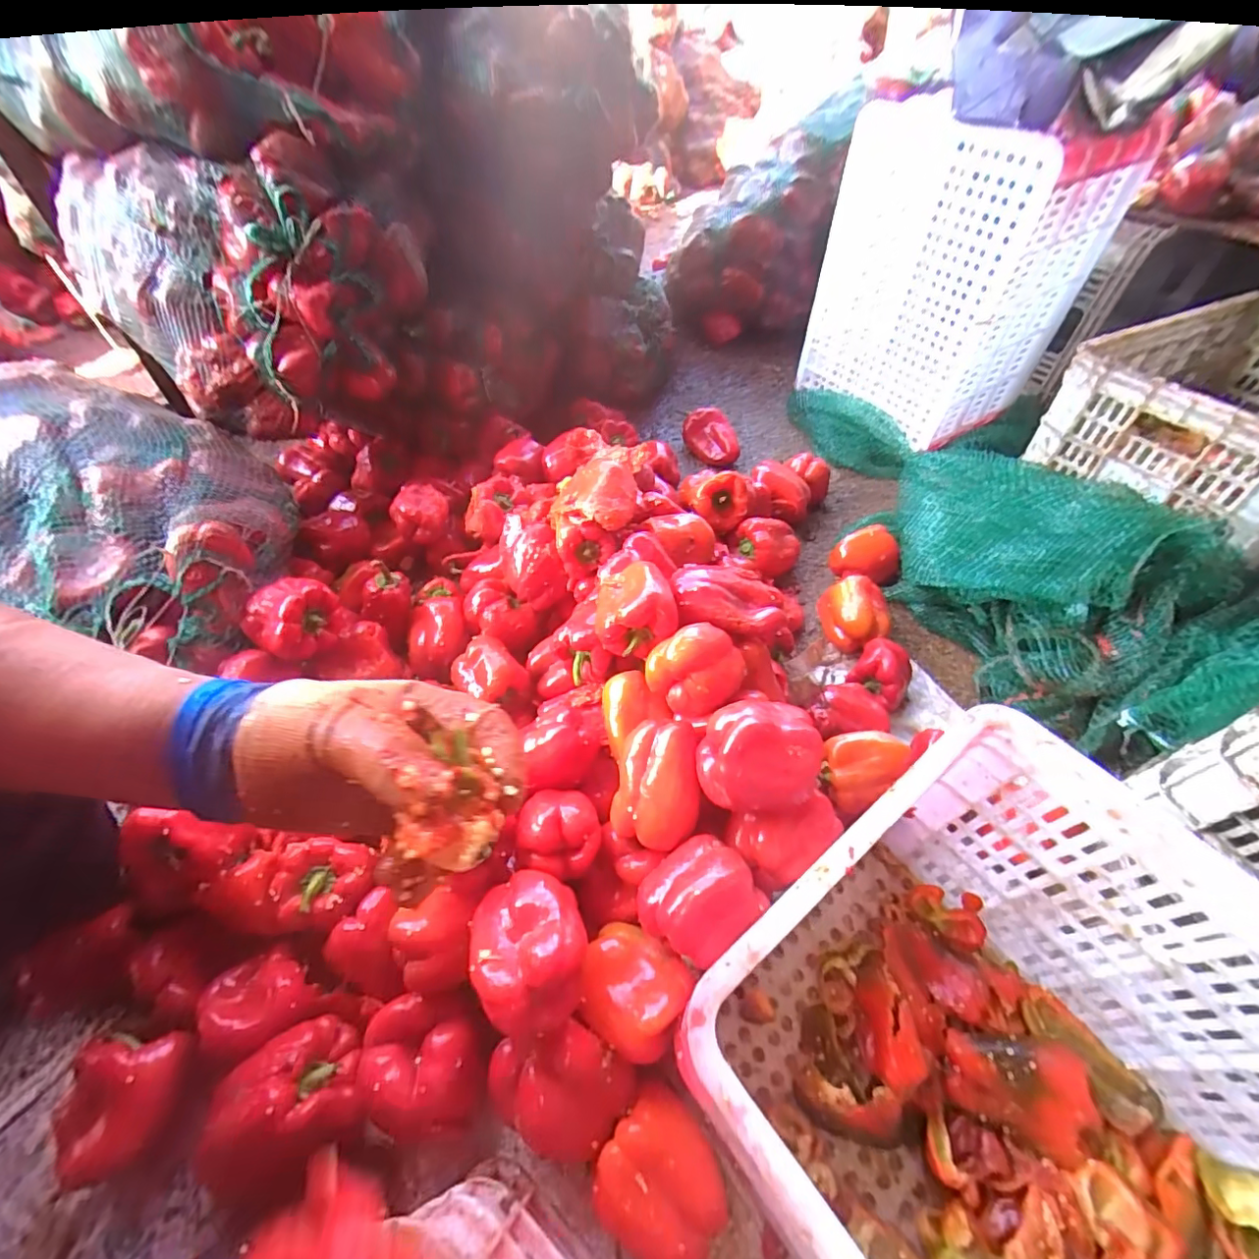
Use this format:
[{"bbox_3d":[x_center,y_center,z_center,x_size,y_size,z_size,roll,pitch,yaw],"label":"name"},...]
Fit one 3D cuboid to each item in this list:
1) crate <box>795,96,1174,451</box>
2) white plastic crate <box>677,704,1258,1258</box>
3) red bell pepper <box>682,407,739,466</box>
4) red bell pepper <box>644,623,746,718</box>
[{"bbox_3d":[0.605,-0.688,1.062,0.323,0.450,0.380,-27,57,-19],"label":"crate"},{"bbox_3d":[0.317,0.380,0.372,0.365,0.288,0.516,-36,60,-24],"label":"white plastic crate"},{"bbox_3d":[0.166,-0.389,1.133,0.099,0.079,0.119,-4,53,-3],"label":"red bell pepper"},{"bbox_3d":[0.071,0.038,0.570,0.094,0.070,0.083,33,59,22],"label":"red bell pepper"}]

